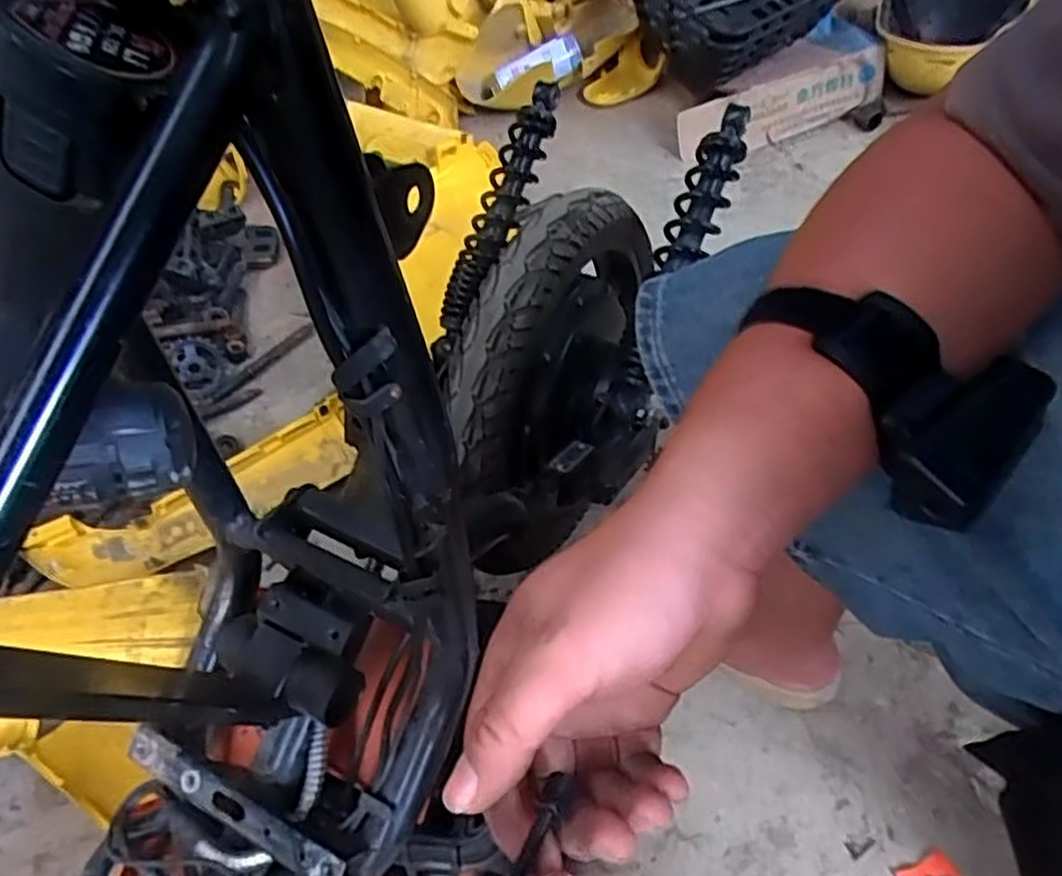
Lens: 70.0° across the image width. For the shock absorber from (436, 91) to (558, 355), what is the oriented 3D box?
[{"bbox_3d":[-0.034,-0.216,0.741,0.042,0.047,0.281,20,84,17],"label":"shock absorber"}]

